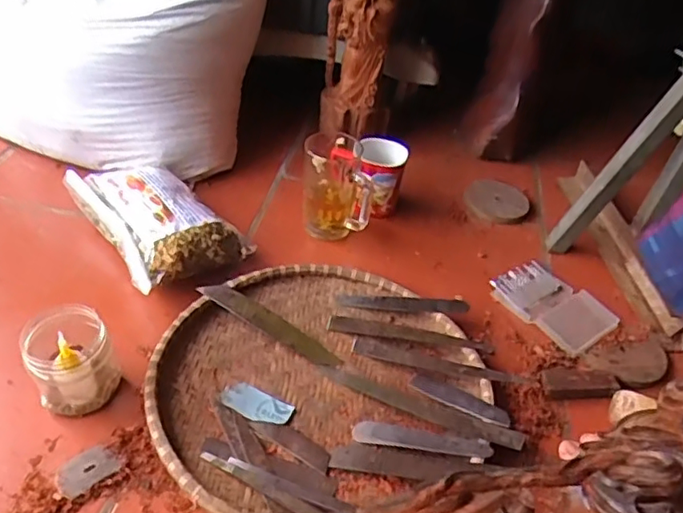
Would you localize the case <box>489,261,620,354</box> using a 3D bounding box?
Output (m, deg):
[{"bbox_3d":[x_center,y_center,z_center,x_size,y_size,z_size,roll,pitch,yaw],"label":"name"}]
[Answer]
[{"bbox_3d":[0.268,0.056,0.749,0.106,0.013,0.135,-25,48,-32],"label":"case"}]

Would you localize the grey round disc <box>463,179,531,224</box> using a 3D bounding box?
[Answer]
[{"bbox_3d":[0.240,-0.087,0.918,0.094,0.015,0.110,19,41,16],"label":"grey round disc"}]

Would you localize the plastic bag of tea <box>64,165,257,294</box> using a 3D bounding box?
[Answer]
[{"bbox_3d":[-0.233,-0.048,0.760,0.149,0.071,0.234,-21,47,-31],"label":"plastic bag of tea"}]

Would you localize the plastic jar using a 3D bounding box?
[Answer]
[{"bbox_3d":[-0.257,0.099,0.567,0.070,0.091,0.064,3,39,-3],"label":"plastic jar"}]

